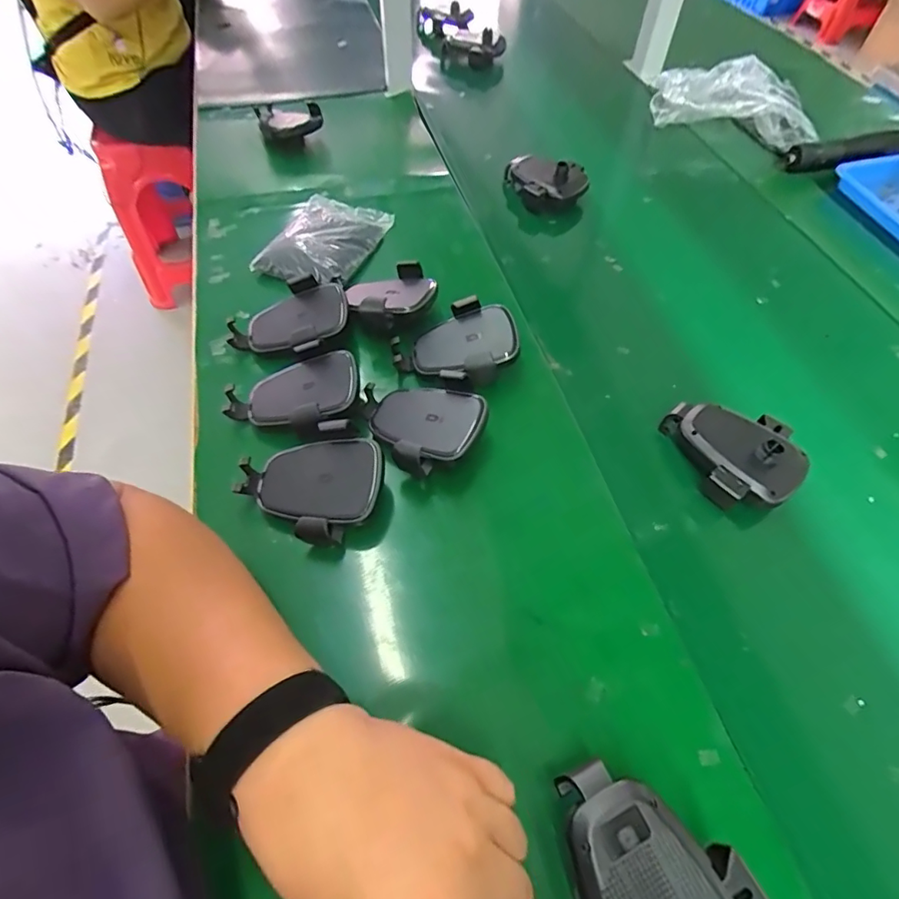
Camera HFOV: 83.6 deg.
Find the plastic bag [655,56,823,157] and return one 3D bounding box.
[{"bbox_3d":[0.455,-0.548,0.796,0.245,0.079,0.146,24,61,16],"label":"plastic bag"}]

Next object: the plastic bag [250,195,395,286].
[{"bbox_3d":[-0.145,-0.256,0.596,0.110,0.026,0.166,14,61,7],"label":"plastic bag"}]

